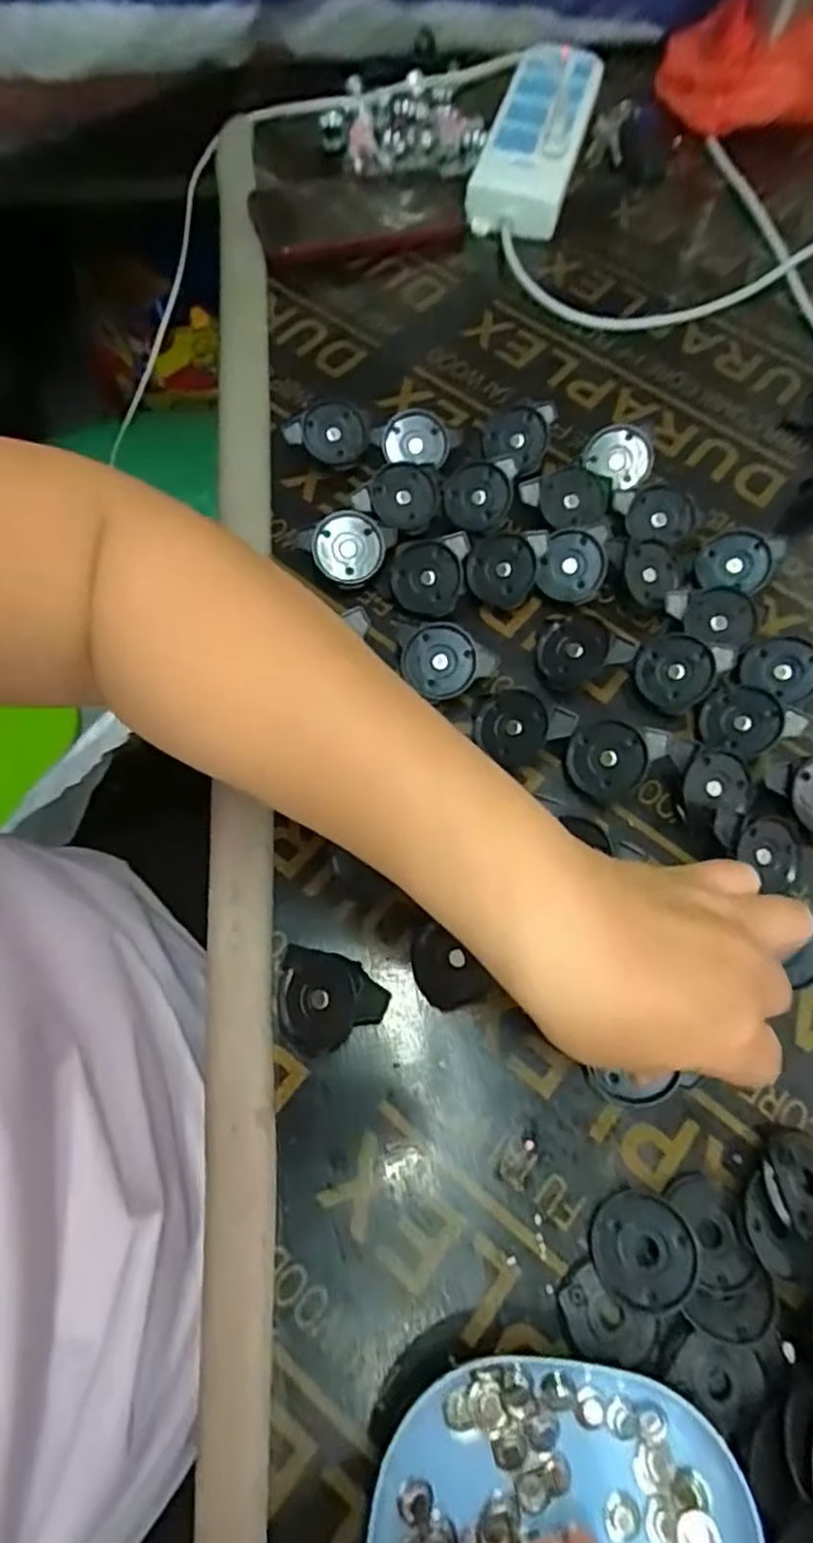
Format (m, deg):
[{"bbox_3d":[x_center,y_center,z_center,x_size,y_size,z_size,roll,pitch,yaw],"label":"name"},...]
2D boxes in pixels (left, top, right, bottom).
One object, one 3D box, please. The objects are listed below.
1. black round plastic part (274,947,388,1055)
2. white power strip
[{"bbox_3d":[-0.038,0.111,0.331,0.054,0.028,0.044,16,68,5],"label":"black round plastic part"},{"bbox_3d":[0.113,-0.551,0.605,0.079,0.041,0.241,15,68,4],"label":"white power strip"}]

